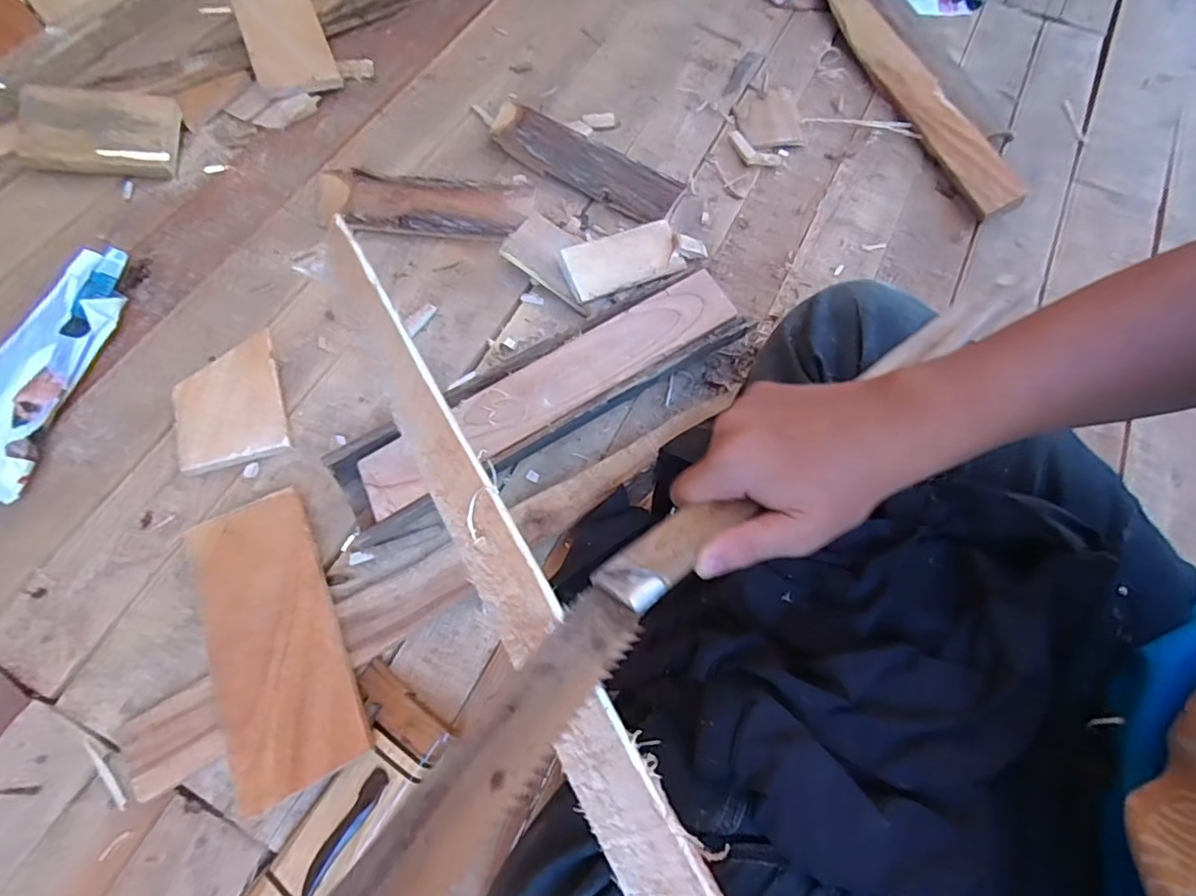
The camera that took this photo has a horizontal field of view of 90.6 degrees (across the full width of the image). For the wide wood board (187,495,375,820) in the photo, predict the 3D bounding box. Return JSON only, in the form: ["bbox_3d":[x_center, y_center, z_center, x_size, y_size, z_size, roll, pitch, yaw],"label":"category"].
[{"bbox_3d":[-0.260,0.147,0.471,0.096,0.009,0.229,-23,65,-16],"label":"wide wood board"}]

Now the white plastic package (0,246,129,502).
[{"bbox_3d":[-0.527,-0.075,0.558,0.089,0.050,0.273,6,65,0],"label":"white plastic package"}]

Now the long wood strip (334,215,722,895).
[{"bbox_3d":[-0.037,0.073,0.279,0.007,0.059,0.465,-11,61,-43],"label":"long wood strip"}]

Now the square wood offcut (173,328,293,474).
[{"bbox_3d":[-0.357,-0.043,0.577,0.096,0.018,0.132,-18,68,-11],"label":"square wood offcut"}]

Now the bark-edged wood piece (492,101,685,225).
[{"bbox_3d":[-0.017,-0.346,0.719,0.243,0.028,0.075,29,67,10],"label":"bark-edged wood piece"}]

